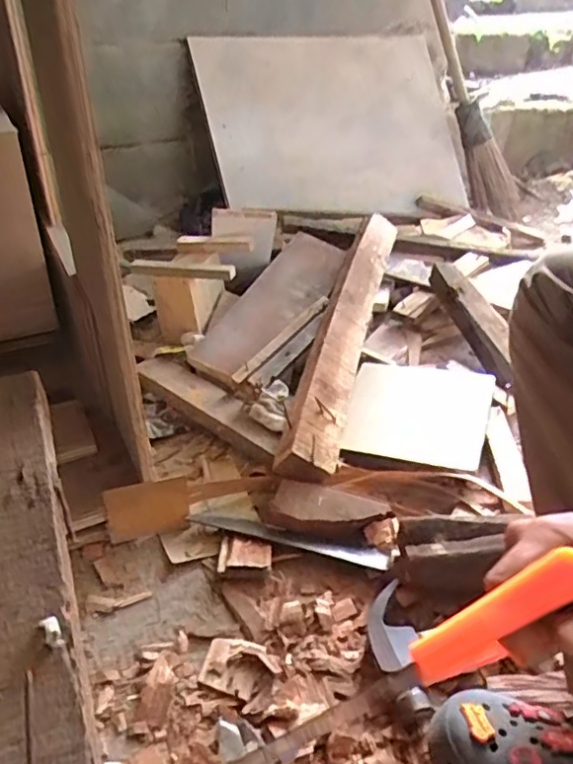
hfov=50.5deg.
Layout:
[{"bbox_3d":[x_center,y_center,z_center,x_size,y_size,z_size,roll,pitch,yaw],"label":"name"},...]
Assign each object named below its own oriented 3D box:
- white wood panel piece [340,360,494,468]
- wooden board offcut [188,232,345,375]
[{"bbox_3d":[0.197,0.041,0.913,0.197,0.025,0.165,8,62,12],"label":"white wood panel piece"},{"bbox_3d":[-0.017,-0.143,1.036,0.122,0.023,0.414,22,46,16],"label":"wooden board offcut"}]

